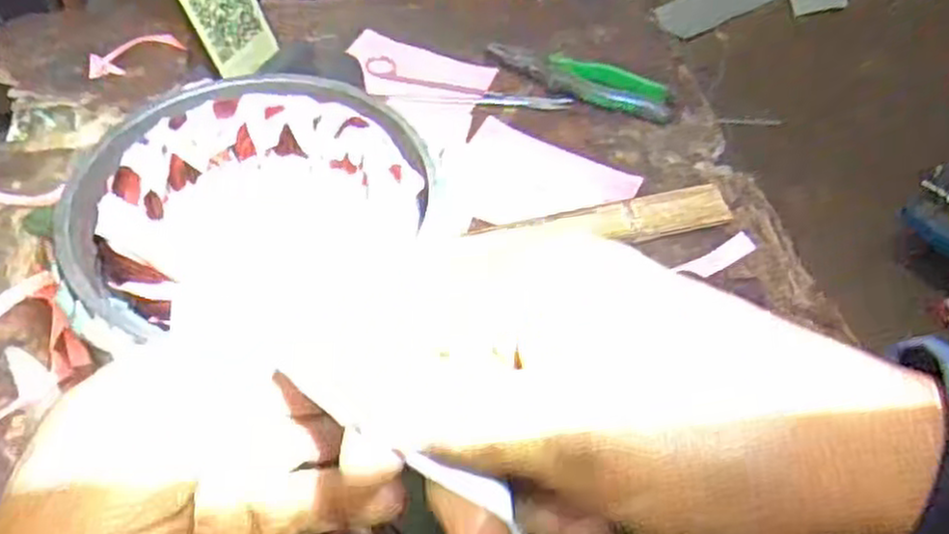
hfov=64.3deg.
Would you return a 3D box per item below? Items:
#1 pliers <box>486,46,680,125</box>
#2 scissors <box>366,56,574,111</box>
[{"bbox_3d":[0.101,-0.189,0.749,0.194,0.031,0.053,17,53,10],"label":"pliers"},{"bbox_3d":[-0.011,-0.168,0.743,0.205,0.006,0.060,14,52,8],"label":"scissors"}]

